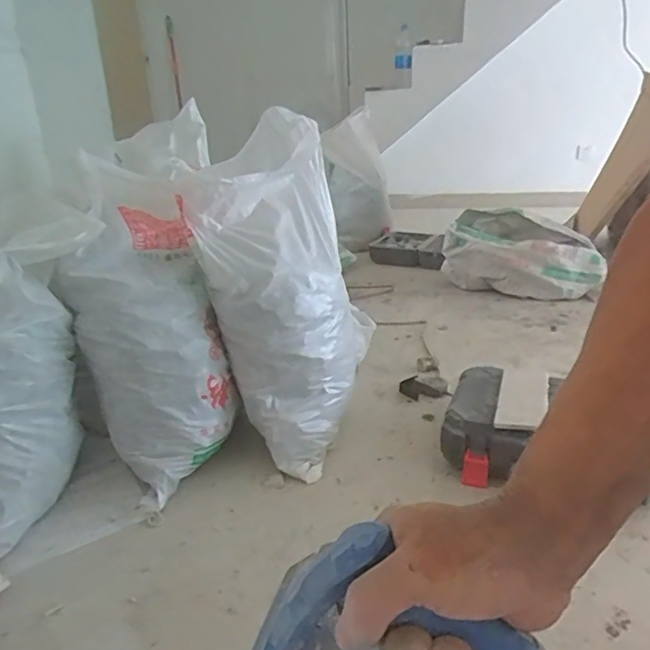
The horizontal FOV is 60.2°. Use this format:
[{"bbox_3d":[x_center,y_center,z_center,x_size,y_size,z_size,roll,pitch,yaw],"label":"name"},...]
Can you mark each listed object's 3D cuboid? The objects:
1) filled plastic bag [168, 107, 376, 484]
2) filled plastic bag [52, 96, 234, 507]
[{"bbox_3d":[-0.091,-0.078,1.172,0.366,0.777,0.196,-7,-2,-23],"label":"filled plastic bag"},{"bbox_3d":[-0.340,-0.025,1.128,0.280,0.593,0.244,13,23,27],"label":"filled plastic bag"}]

